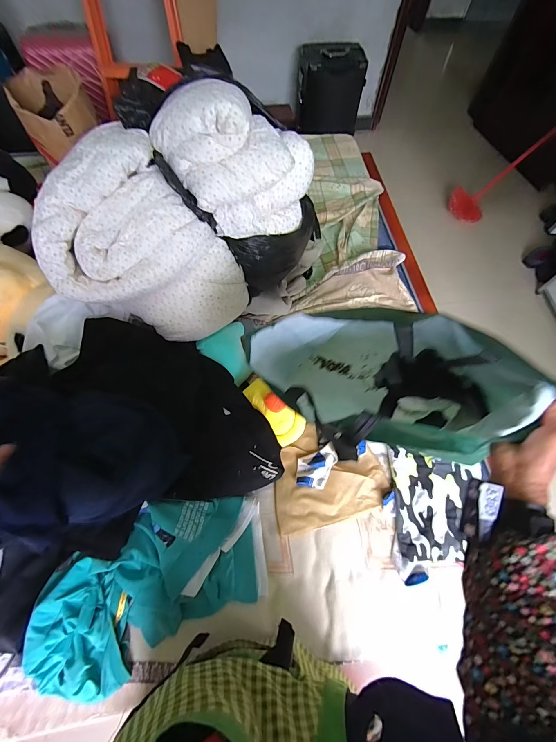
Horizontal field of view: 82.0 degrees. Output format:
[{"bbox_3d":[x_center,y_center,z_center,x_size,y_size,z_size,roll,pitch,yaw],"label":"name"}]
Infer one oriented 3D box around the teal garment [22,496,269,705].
[{"bbox_3d":[-0.243,0.416,0.640,0.465,0.098,0.258,-24,69,-13],"label":"teal garment"}]

